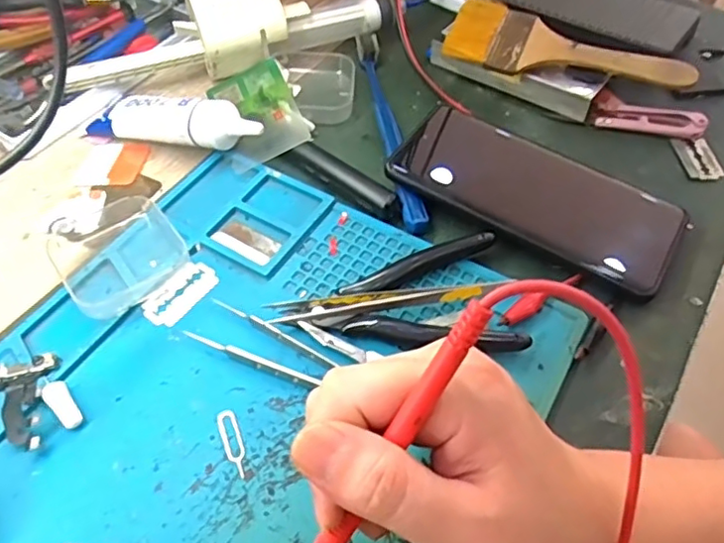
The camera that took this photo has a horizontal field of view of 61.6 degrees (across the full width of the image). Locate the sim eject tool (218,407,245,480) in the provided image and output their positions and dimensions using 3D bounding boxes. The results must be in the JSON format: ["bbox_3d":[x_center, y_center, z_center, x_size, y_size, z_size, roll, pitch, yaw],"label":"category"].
[{"bbox_3d":[-0.059,0.078,0.278,0.009,0.004,0.034,-17,55,-14],"label":"sim eject tool"}]

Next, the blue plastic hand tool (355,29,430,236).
[{"bbox_3d":[0.018,-0.100,0.406,0.015,0.011,0.185,-7,54,-7],"label":"blue plastic hand tool"}]

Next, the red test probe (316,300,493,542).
[{"bbox_3d":[0.006,0.064,0.195,0.008,0.130,0.010,36,19,23],"label":"red test probe"}]

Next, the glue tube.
[{"bbox_3d":[-0.123,-0.097,0.391,0.127,0.022,0.029,8,52,20],"label":"glue tube"}]

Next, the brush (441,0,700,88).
[{"bbox_3d":[0.141,-0.153,0.418,0.163,0.010,0.063,22,65,15],"label":"brush"}]

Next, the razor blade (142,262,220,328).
[{"bbox_3d":[-0.097,0.012,0.328,0.022,0.004,0.044,35,60,22],"label":"razor blade"}]

